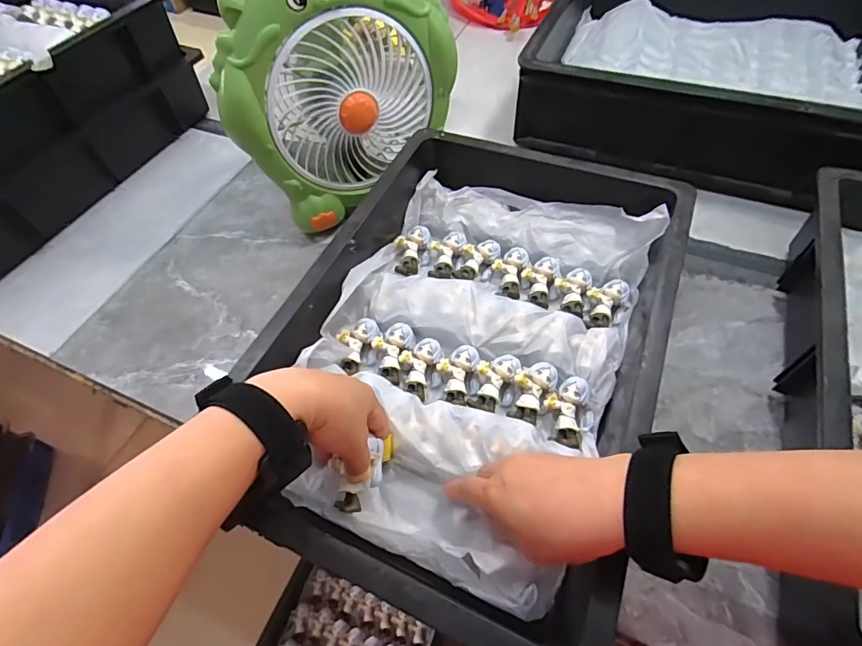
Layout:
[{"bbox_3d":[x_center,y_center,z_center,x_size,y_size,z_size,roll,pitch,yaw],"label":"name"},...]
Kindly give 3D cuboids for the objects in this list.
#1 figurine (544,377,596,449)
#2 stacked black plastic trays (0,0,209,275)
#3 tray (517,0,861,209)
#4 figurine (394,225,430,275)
[{"bbox_3d":[0.120,0.078,0.385,0.038,0.023,0.056,-1,56,4],"label":"figurine"},{"bbox_3d":[-0.548,-0.281,0.598,0.308,0.181,0.438,17,59,15],"label":"stacked black plastic trays"},{"bbox_3d":[0.439,-0.340,0.606,0.557,0.120,0.384,20,60,17],"label":"tray"},{"bbox_3d":[-0.024,-0.081,0.506,0.036,0.015,0.060,10,72,11],"label":"figurine"}]

